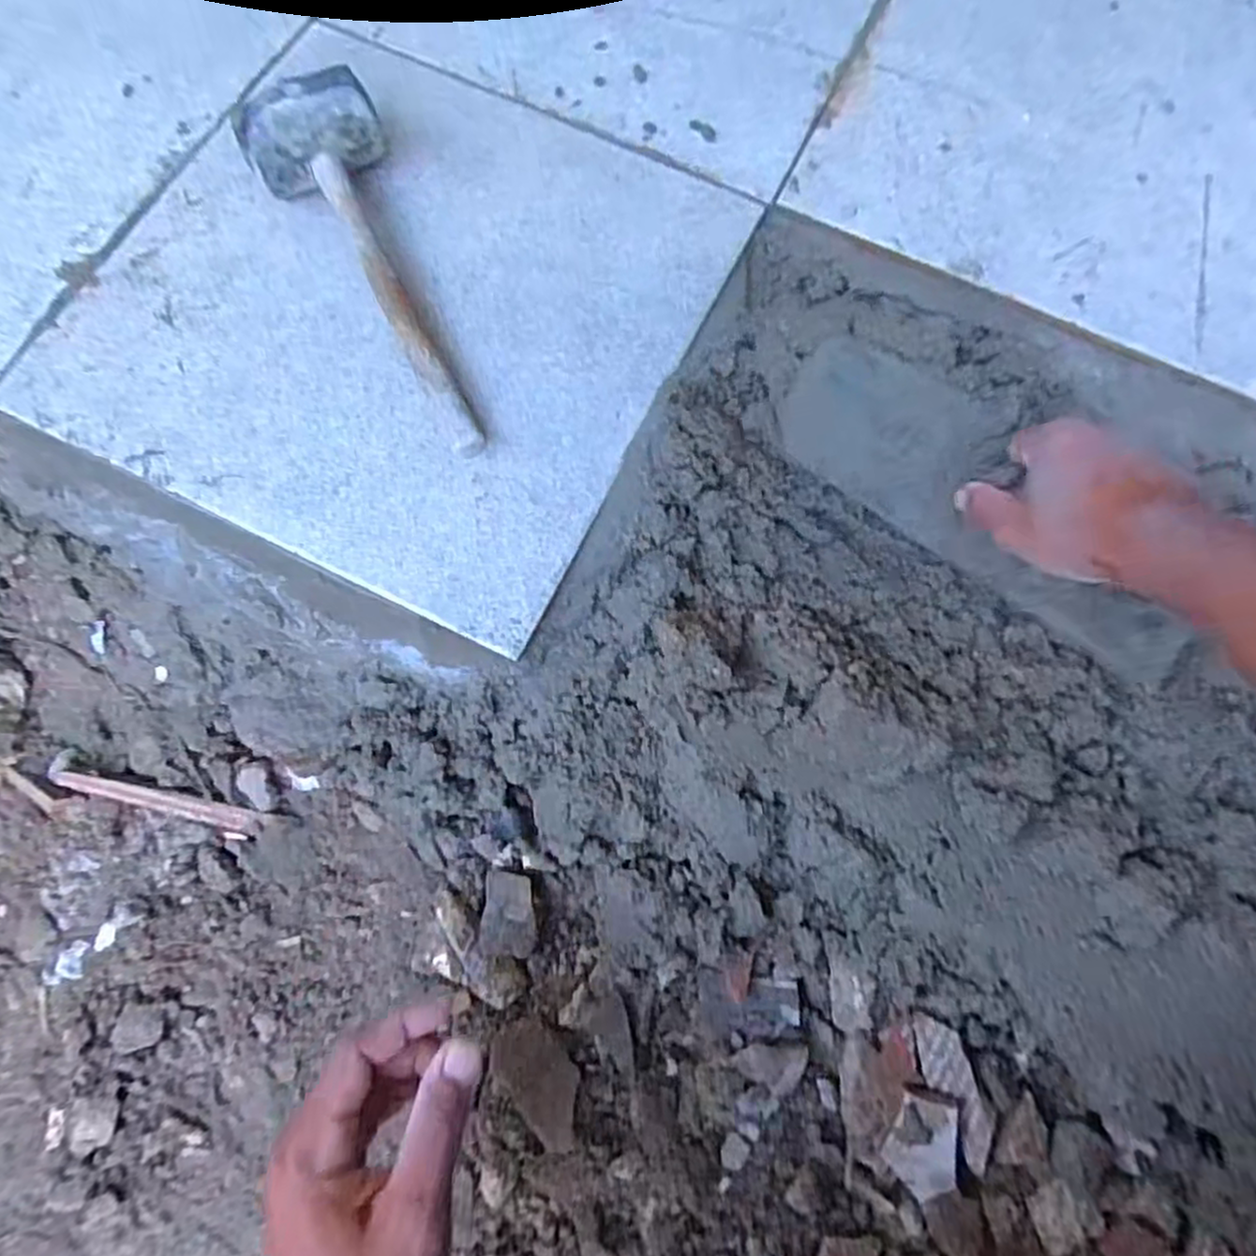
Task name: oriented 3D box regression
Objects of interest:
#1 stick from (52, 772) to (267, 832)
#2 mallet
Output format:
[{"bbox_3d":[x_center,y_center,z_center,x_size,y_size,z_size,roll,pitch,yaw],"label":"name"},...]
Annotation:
[{"bbox_3d":[-0.307,0.112,0.491,0.135,0.008,0.013,14,73,2],"label":"stick"},{"bbox_3d":[-0.172,-0.240,0.500,0.092,0.062,0.282,-23,75,-9],"label":"mallet"}]

